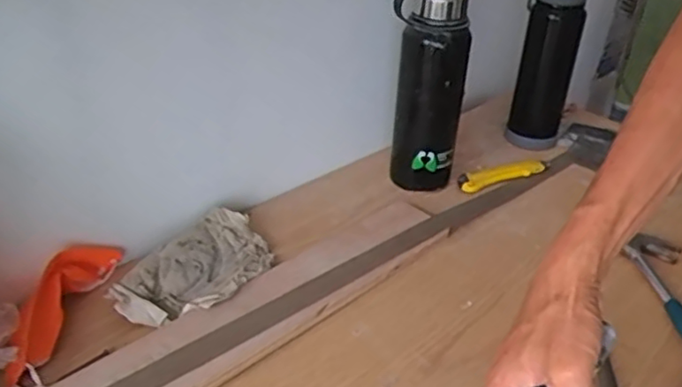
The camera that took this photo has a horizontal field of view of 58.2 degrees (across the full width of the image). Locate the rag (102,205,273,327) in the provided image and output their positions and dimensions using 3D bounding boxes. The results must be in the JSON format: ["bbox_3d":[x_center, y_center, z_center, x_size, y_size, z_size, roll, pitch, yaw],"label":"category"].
[{"bbox_3d":[-0.147,0.085,0.654,0.113,0.042,0.179,19,36,23],"label":"rag"}]

